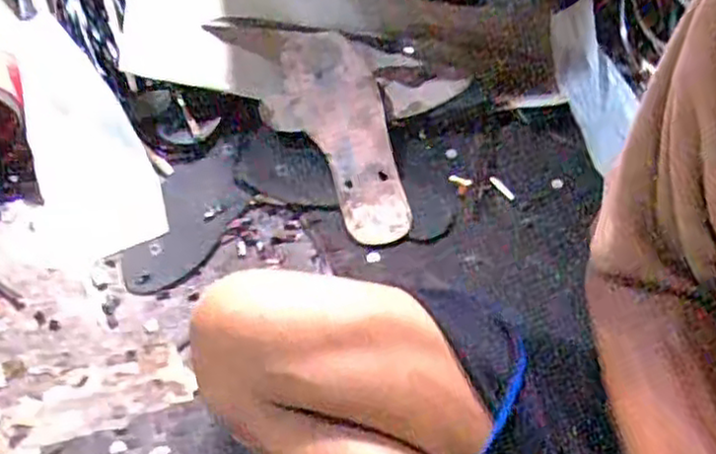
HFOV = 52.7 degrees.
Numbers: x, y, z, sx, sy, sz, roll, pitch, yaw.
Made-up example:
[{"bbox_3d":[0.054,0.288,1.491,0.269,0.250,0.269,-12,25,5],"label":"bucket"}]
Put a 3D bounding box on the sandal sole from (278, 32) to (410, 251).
[{"bbox_3d":[-0.009,-0.099,0.769,0.088,0.028,0.255,-18,70,-8],"label":"sandal sole"}]

